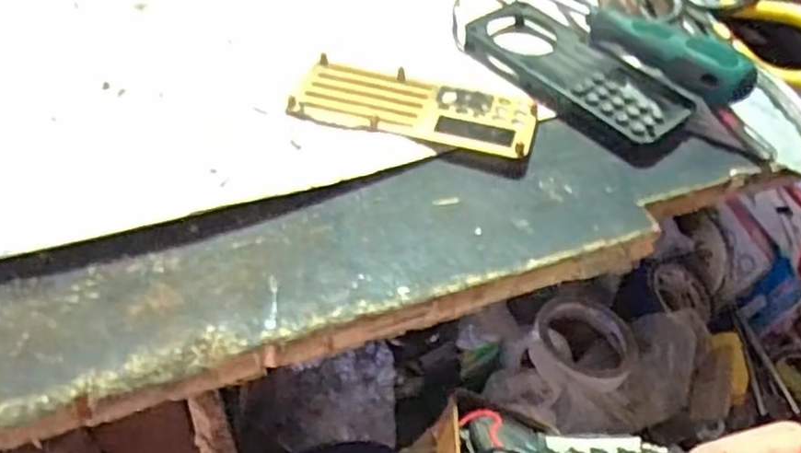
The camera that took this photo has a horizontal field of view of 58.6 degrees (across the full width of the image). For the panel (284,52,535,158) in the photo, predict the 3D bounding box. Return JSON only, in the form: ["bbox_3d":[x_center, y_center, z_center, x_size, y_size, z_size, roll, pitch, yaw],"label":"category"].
[{"bbox_3d":[0.007,-0.053,0.314,0.103,0.005,0.042,13,47,6],"label":"panel"}]

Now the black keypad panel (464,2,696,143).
[{"bbox_3d":[0.083,-0.073,0.336,0.049,0.011,0.104,-32,58,-30],"label":"black keypad panel"}]

